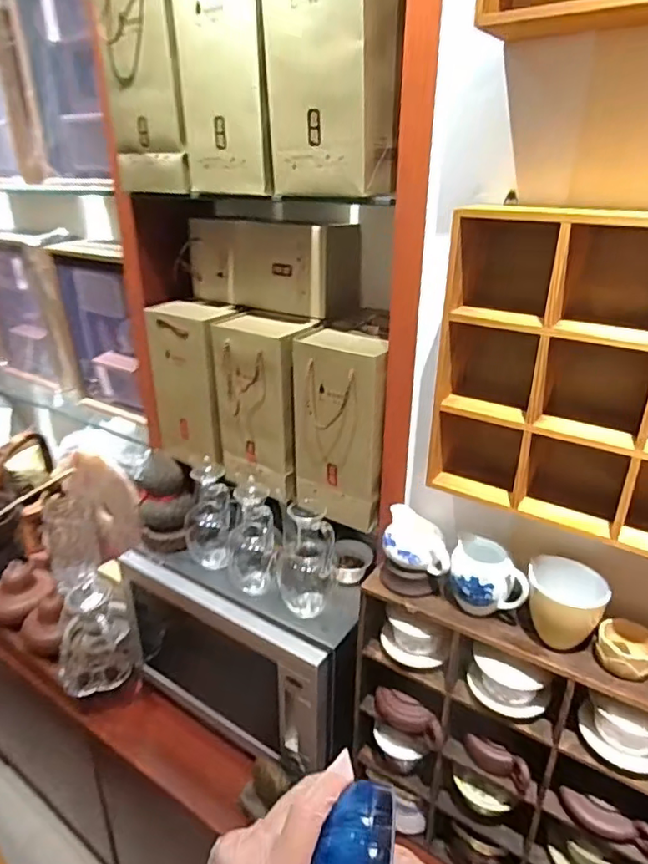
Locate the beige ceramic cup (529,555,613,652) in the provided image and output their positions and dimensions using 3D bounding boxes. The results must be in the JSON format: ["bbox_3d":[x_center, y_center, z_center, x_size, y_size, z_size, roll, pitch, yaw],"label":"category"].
[{"bbox_3d":[0.262,0.187,0.615,0.075,0.076,0.073,0,25,0],"label":"beige ceramic cup"}]

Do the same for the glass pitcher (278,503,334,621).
[{"bbox_3d":[-0.027,0.188,0.826,0.083,0.174,0.079,-1,25,-3],"label":"glass pitcher"}]

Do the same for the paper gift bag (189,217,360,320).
[{"bbox_3d":[-0.082,-0.271,0.896,0.255,0.127,0.109,15,29,29],"label":"paper gift bag"}]

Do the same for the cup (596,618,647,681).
[{"bbox_3d":[0.319,0.226,0.588,0.057,0.034,0.049,16,29,31],"label":"cup"}]

